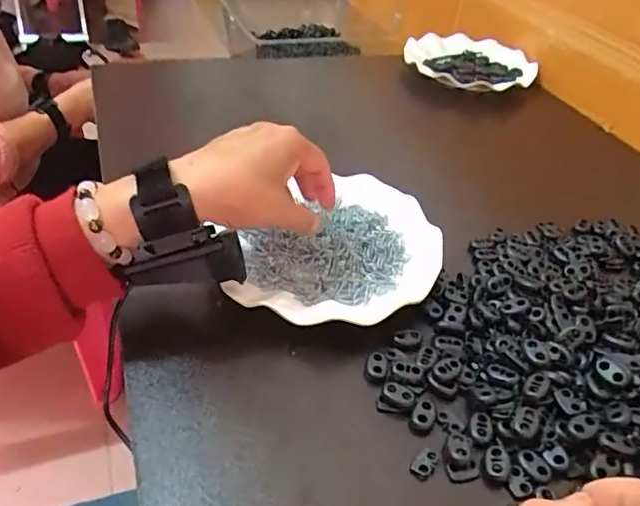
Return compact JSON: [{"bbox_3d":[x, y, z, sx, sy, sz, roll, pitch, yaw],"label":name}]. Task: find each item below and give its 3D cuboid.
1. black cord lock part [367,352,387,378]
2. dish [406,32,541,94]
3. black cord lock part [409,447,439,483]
[{"bbox_3d":[0.038,0.073,0.365,0.013,0.004,0.017,14,41,7],"label":"black cord lock part"},{"bbox_3d":[0.206,-0.259,0.760,0.144,0.031,0.155,5,41,-4],"label":"dish"},{"bbox_3d":[0.061,0.120,0.318,0.011,0.004,0.019,33,46,26],"label":"black cord lock part"}]

